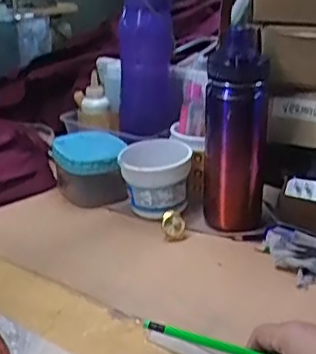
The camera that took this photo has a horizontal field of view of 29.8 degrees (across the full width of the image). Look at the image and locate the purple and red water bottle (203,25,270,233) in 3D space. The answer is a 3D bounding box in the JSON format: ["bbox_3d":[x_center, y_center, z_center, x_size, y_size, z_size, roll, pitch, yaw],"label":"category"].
[{"bbox_3d":[0.094,-0.049,0.715,0.073,0.232,0.074,3,24,8],"label":"purple and red water bottle"}]

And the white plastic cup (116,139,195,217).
[{"bbox_3d":[-0.005,0.005,0.771,0.089,0.088,0.093,0,24,0],"label":"white plastic cup"}]

